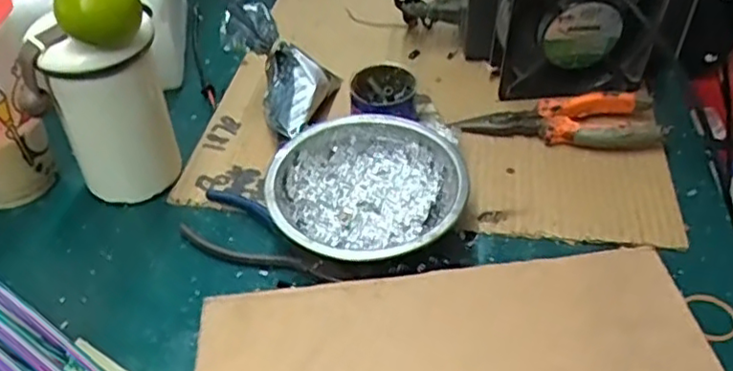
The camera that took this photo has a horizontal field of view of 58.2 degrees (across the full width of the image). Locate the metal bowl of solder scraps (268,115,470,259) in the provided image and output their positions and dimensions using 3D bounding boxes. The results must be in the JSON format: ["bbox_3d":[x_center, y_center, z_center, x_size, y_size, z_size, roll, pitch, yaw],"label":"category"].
[{"bbox_3d":[0.000,0.008,0.433,0.126,0.041,0.117,0,40,0],"label":"metal bowl of solder scraps"}]

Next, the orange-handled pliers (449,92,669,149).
[{"bbox_3d":[0.150,-0.050,0.505,0.145,0.015,0.051,-4,40,-4],"label":"orange-handled pliers"}]

